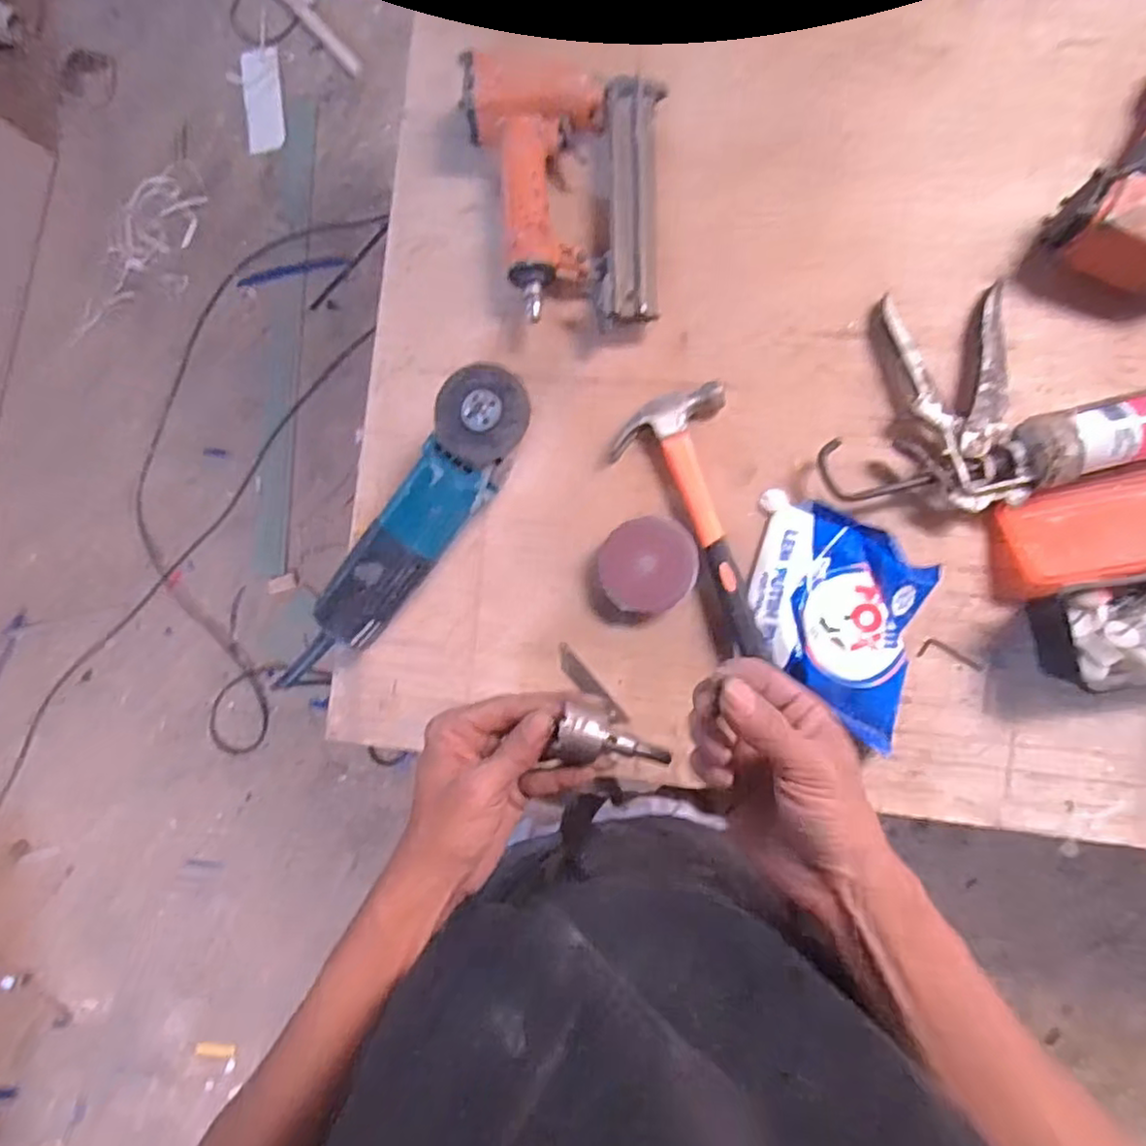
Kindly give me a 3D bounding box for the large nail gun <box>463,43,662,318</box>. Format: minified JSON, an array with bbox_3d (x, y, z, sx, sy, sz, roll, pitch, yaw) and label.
[{"bbox_3d":[-0.012,-0.330,0.581,0.175,0.064,0.224,2,84,6],"label":"large nail gun"}]

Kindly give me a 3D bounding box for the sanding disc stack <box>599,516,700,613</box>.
[{"bbox_3d":[0.064,-0.006,0.569,0.079,0.032,0.076,2,84,6],"label":"sanding disc stack"}]

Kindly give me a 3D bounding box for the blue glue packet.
[{"bbox_3d":[0.211,0.035,0.550,0.137,0.024,0.174,16,86,7],"label":"blue glue packet"}]

